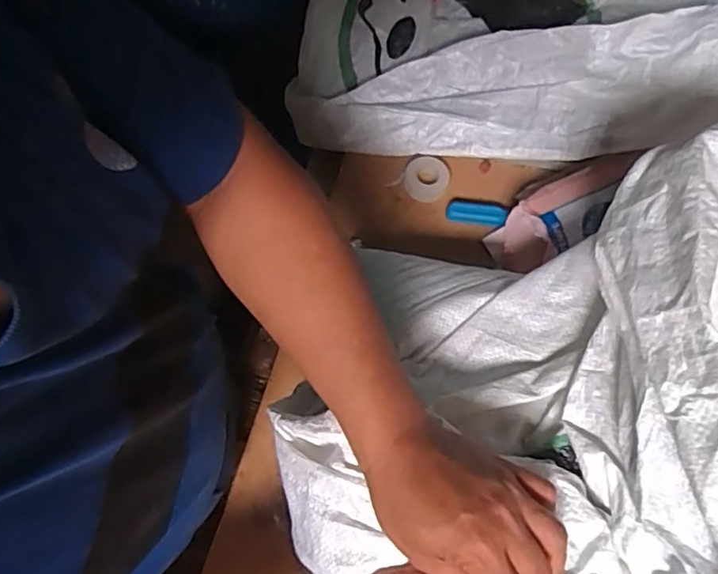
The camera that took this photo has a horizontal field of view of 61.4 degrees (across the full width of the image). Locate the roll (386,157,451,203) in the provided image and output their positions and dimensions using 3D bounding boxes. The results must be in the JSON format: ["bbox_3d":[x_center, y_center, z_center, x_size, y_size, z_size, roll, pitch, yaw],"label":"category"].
[{"bbox_3d":[0.075,-0.127,0.702,0.061,0.012,0.053,32,98,5],"label":"roll"}]

